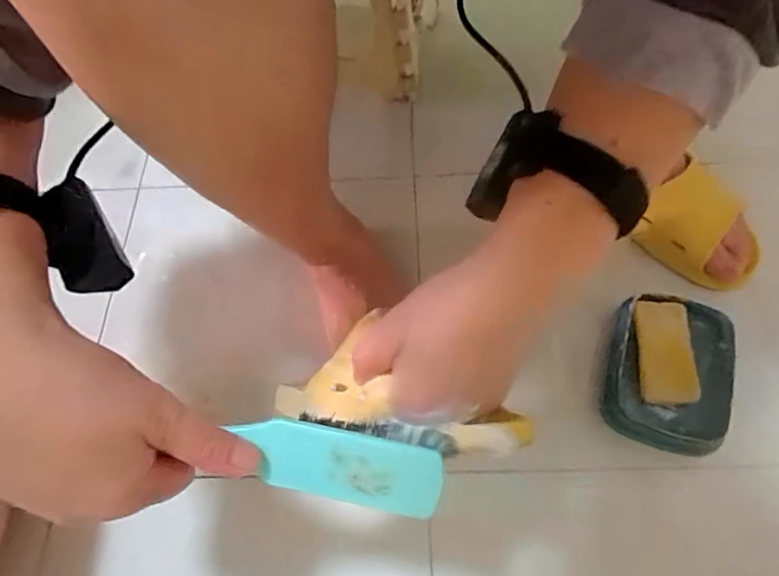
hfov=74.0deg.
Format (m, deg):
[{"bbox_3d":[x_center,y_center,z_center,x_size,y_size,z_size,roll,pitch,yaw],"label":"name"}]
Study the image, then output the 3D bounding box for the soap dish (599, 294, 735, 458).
[{"bbox_3d":[0.247,0.073,0.463,0.104,0.034,0.137,15,65,11],"label":"soap dish"}]

